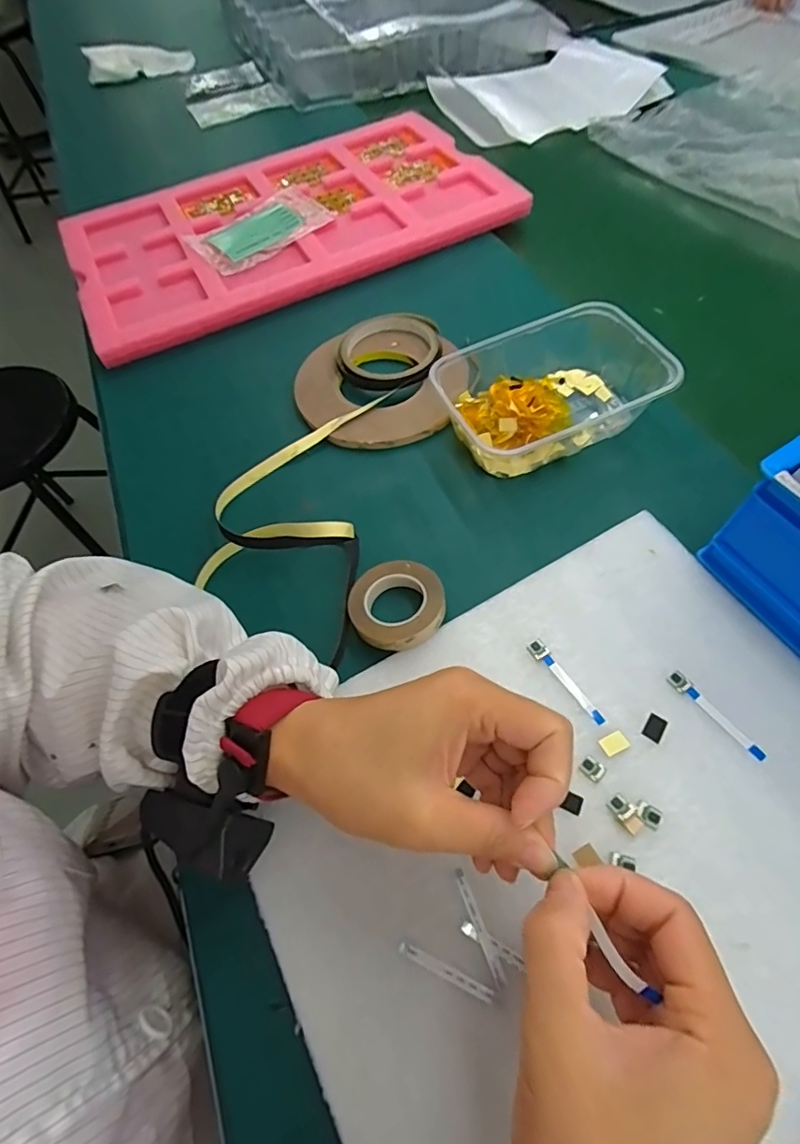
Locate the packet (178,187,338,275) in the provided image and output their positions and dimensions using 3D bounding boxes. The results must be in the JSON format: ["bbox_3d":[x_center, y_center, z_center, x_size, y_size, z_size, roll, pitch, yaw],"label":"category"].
[{"bbox_3d":[-0.158,-0.392,0.588,0.153,0.014,0.106,-36,64,-17],"label":"packet"}]

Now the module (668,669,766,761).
[{"bbox_3d":[0.178,0.081,0.292,0.010,0.004,0.061,-33,63,-15],"label":"module"}]

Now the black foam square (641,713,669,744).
[{"bbox_3d":[0.144,0.088,0.292,0.010,0.004,0.015,29,67,21],"label":"black foam square"}]

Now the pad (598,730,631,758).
[{"bbox_3d":[0.120,0.095,0.289,0.015,0.004,0.011,-23,61,-10],"label":"pad"}]

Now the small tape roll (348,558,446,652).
[{"bbox_3d":[-0.001,0.023,0.345,0.060,0.026,0.065,-1,60,2],"label":"small tape roll"}]

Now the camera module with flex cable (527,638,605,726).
[{"bbox_3d":[0.099,0.065,0.309,0.009,0.004,0.060,-31,63,-14],"label":"camera module with flex cable"}]

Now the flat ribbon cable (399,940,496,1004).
[{"bbox_3d":[0.022,0.187,0.243,0.047,0.004,0.006,20,63,14],"label":"flat ribbon cable"}]

